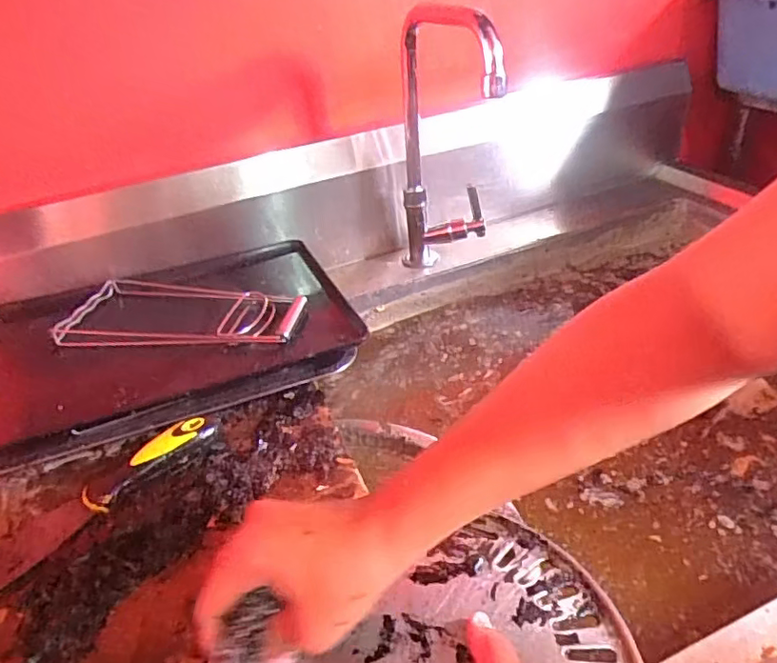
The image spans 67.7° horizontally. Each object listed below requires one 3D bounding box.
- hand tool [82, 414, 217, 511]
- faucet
[{"bbox_3d":[-0.186,0.100,0.460,0.109,0.020,0.029,-33,42,-32],"label":"hand tool"},{"bbox_3d":[0.072,-0.203,0.661,0.094,0.337,0.144,-7,59,-5],"label":"faucet"}]

